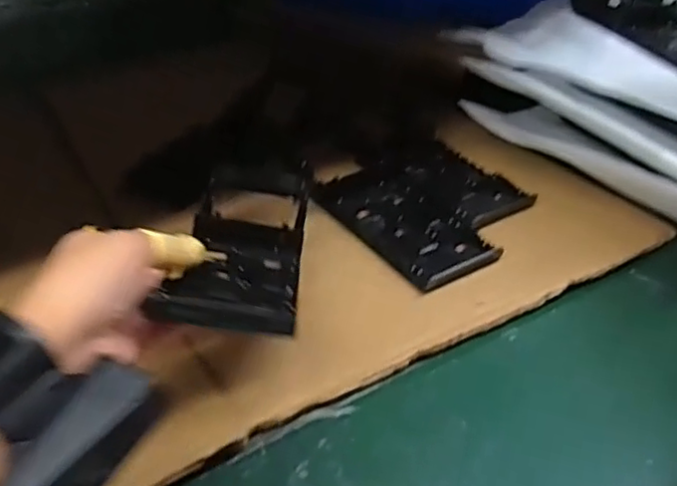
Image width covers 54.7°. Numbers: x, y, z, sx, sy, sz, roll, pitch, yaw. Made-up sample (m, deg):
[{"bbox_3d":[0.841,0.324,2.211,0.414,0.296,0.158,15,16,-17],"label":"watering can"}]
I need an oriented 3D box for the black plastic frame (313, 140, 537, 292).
[{"bbox_3d":[0.077,-0.034,0.546,0.154,0.013,0.163,-26,45,-28],"label":"black plastic frame"}]

